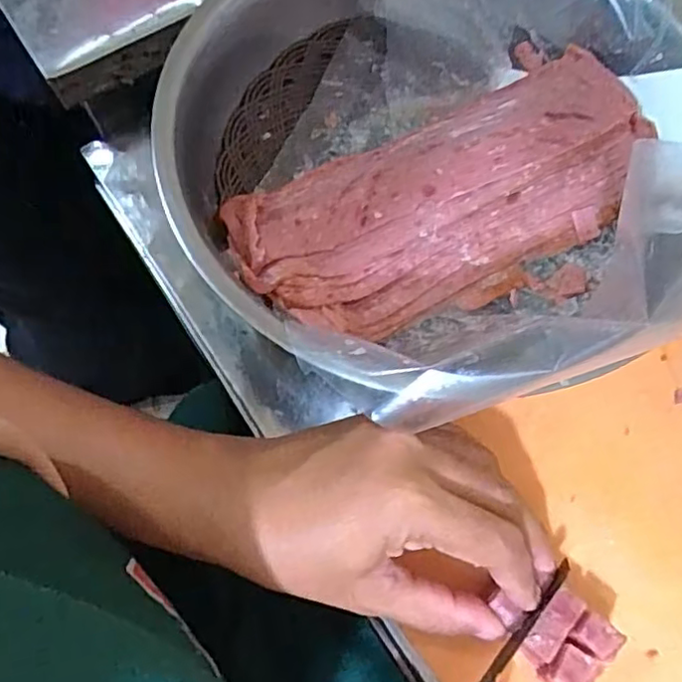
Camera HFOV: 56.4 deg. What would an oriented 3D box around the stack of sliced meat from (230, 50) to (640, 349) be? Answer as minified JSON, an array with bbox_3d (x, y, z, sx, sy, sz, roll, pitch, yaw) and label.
[{"bbox_3d":[0.052,-0.071,0.333,0.213,0.047,0.094,-26,72,-9],"label":"stack of sliced meat"}]

